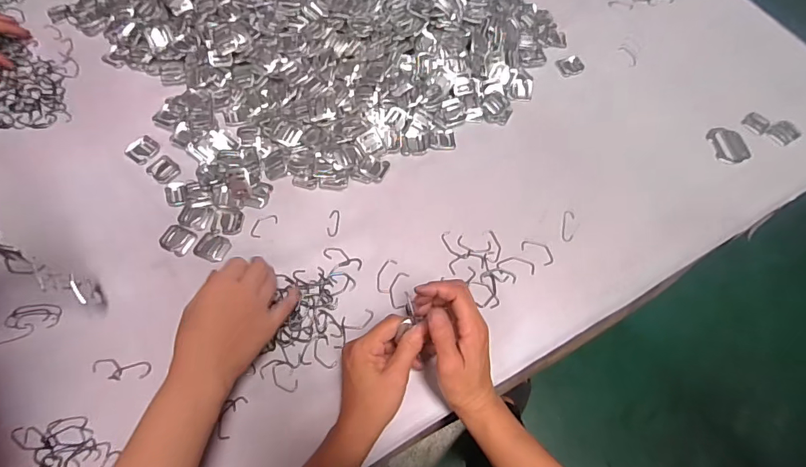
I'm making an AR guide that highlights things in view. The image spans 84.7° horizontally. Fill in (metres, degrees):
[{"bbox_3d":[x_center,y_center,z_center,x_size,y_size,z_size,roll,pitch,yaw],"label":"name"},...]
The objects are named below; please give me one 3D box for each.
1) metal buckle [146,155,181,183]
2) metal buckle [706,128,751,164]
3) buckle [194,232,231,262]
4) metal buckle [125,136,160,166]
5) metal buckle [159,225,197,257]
[{"bbox_3d":[-0.289,-0.078,0.533,0.035,0.004,0.032,43,69,16],"label":"metal buckle"},{"bbox_3d":[0.446,-0.120,0.605,0.046,0.007,0.058,-4,65,-6],"label":"metal buckle"},{"bbox_3d":[-0.214,0.015,0.497,0.036,0.004,0.030,21,65,6],"label":"buckle"},{"bbox_3d":[-0.321,-0.104,0.547,0.032,0.005,0.035,33,67,12],"label":"metal buckle"},{"bbox_3d":[-0.254,0.006,0.497,0.036,0.004,0.031,25,65,8],"label":"metal buckle"}]

